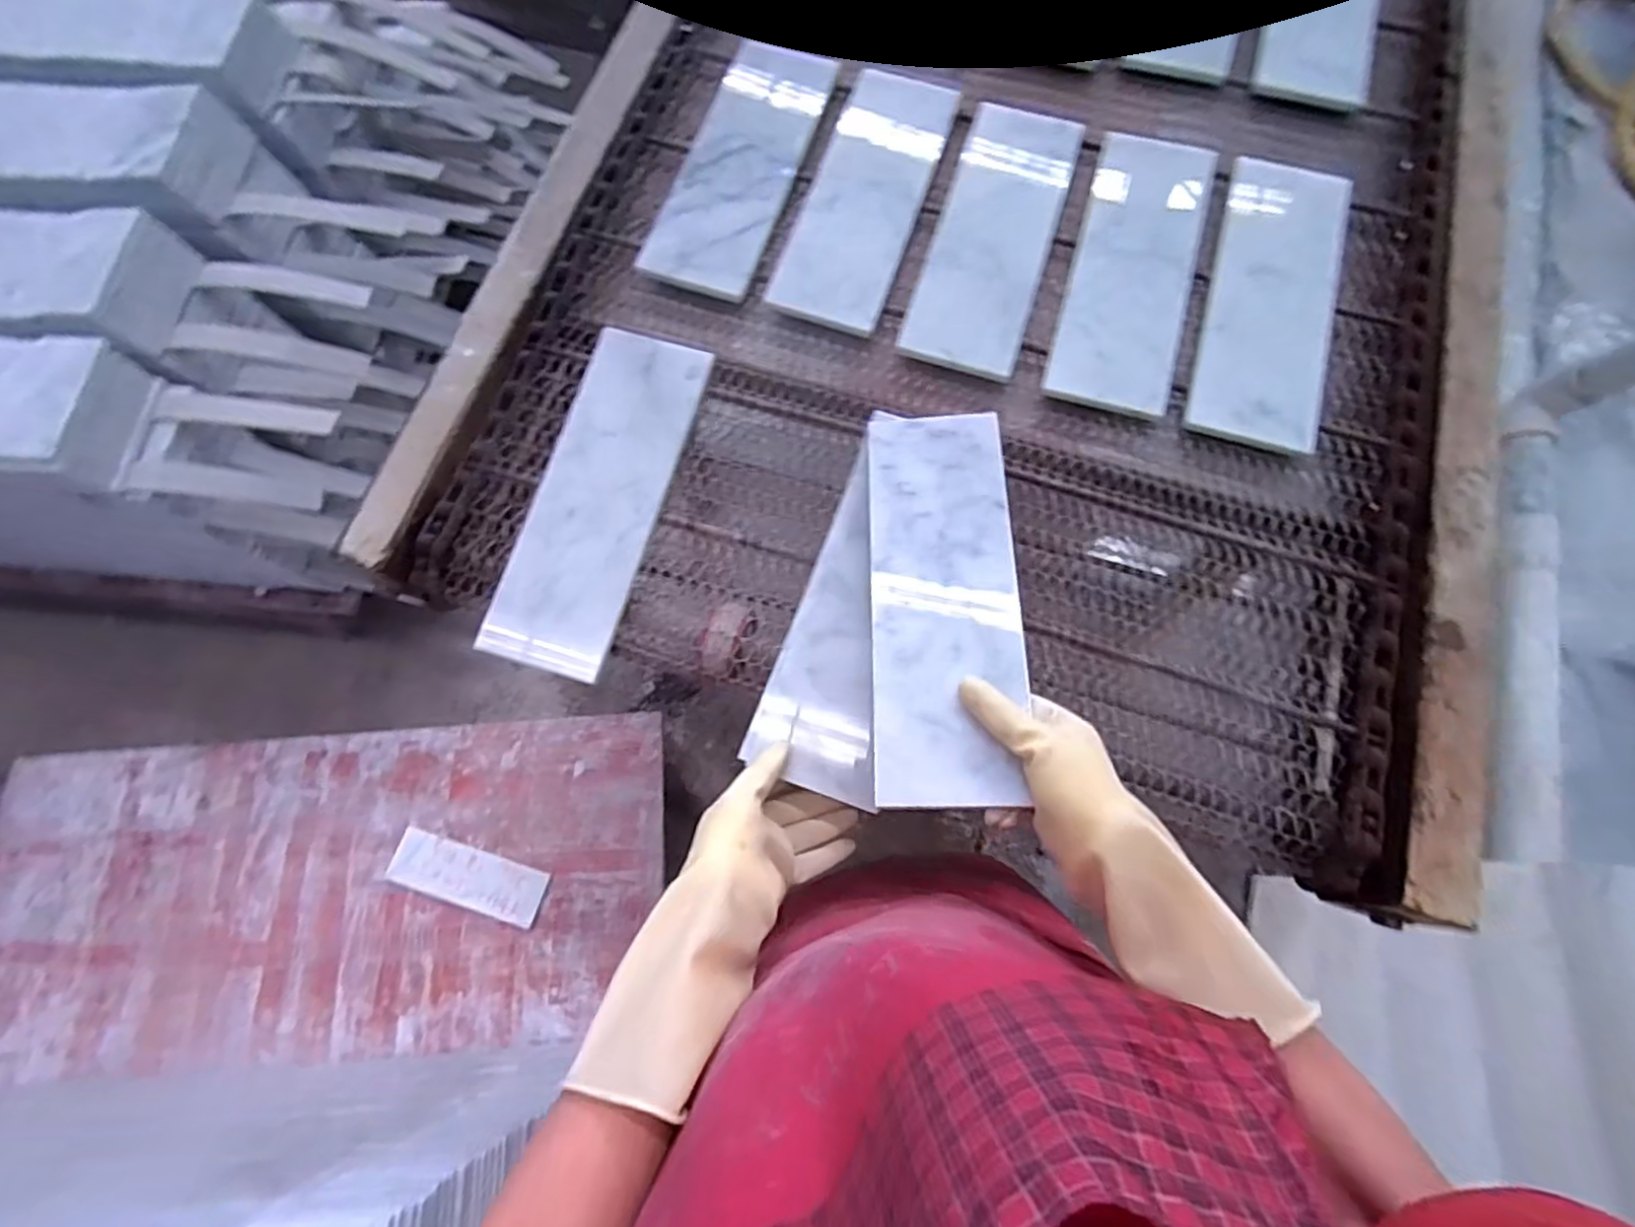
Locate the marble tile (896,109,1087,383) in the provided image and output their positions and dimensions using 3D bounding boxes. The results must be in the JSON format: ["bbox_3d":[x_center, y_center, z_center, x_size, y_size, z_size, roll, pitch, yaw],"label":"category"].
[{"bbox_3d":[0.175,-0.375,0.694,0.110,0.010,0.324,17,73,8],"label":"marble tile"}]

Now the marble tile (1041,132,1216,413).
[{"bbox_3d":[0.304,-0.330,0.676,0.113,0.016,0.328,15,72,7],"label":"marble tile"}]

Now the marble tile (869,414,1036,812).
[{"bbox_3d":[0.091,-0.020,0.517,0.103,0.008,0.310,-3,64,9],"label":"marble tile"}]

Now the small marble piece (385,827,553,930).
[{"bbox_3d":[-0.530,0.397,1.071,0.243,0.021,0.082,14,72,7],"label":"small marble piece"}]

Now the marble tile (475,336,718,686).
[{"bbox_3d":[-0.189,-0.105,0.617,0.110,0.011,0.314,16,76,5],"label":"marble tile"}]

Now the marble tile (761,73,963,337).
[{"bbox_3d":[0.051,-0.422,0.713,0.111,0.013,0.332,17,70,4],"label":"marble tile"}]

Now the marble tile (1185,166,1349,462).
[{"bbox_3d":[0.433,-0.303,0.671,0.116,0.018,0.333,17,73,8],"label":"marble tile"}]

